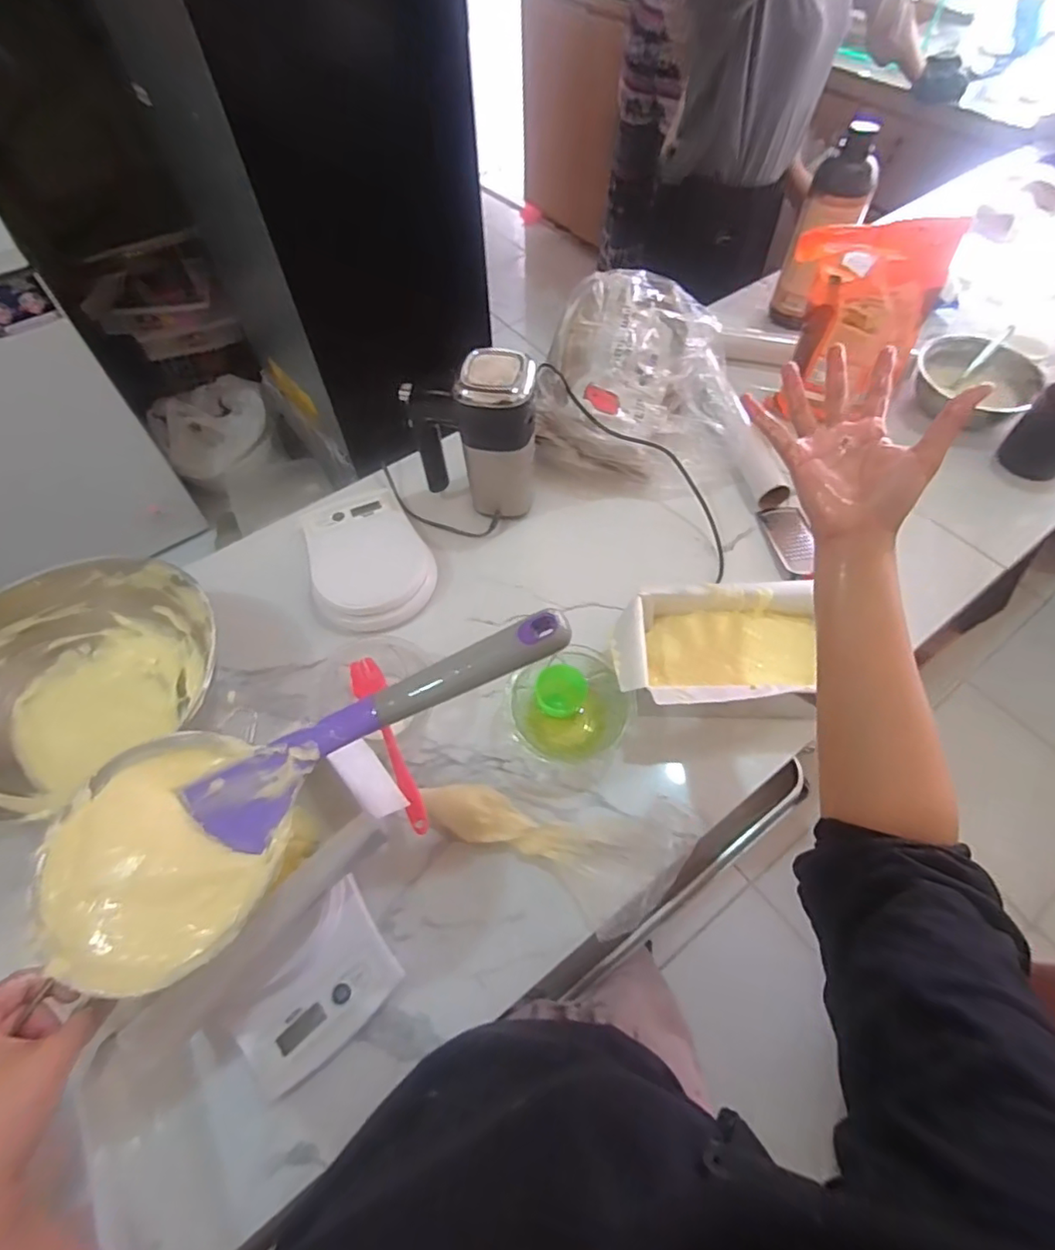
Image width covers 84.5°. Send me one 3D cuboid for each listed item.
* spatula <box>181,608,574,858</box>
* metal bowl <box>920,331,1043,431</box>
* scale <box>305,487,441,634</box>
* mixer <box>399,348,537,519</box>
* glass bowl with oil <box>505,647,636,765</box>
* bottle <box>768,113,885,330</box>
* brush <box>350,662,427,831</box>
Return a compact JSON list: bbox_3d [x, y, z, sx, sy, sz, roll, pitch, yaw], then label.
[{"bbox_3d":[-0.097,0.066,0.369,0.272,0.017,0.058,-29,60,4],"label":"spatula"},{"bbox_3d":[0.646,-0.354,0.842,0.155,0.057,0.151,38,67,21],"label":"metal bowl"},{"bbox_3d":[-0.190,-0.082,0.689,0.138,0.039,0.205,-19,60,-10],"label":"scale"},{"bbox_3d":[-0.062,-0.213,0.665,0.143,0.181,0.068,-2,59,0],"label":"mixer"},{"bbox_3d":[0.040,0.080,0.571,0.117,0.055,0.093,-17,60,-9],"label":"glass bowl with oil"},{"bbox_3d":[0.435,-0.569,0.859,0.071,0.249,0.081,-30,63,-16],"label":"bottle"},{"bbox_3d":[-0.128,0.103,0.537,0.029,0.015,0.205,-23,47,-13],"label":"brush"}]

